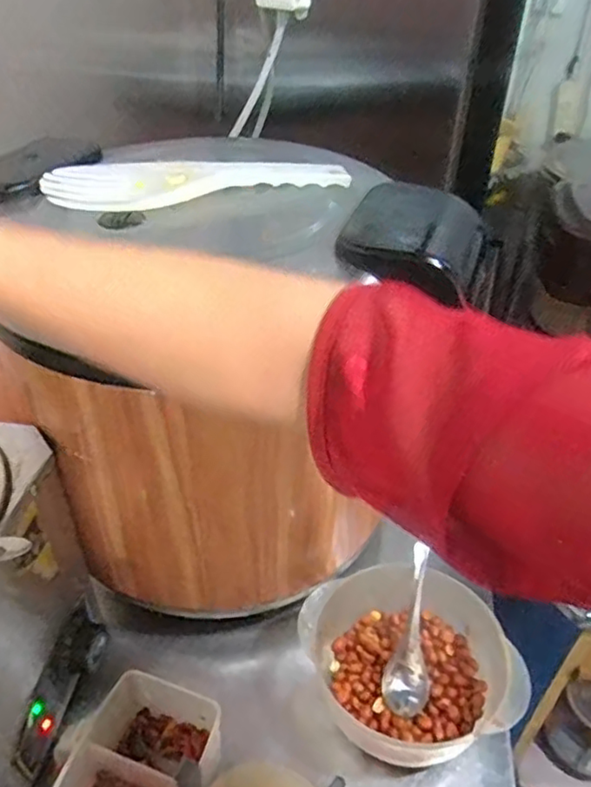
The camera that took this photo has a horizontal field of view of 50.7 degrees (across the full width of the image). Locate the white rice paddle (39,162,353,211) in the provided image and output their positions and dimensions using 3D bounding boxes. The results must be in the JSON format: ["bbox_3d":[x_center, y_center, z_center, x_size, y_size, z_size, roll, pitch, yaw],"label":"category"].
[{"bbox_3d":[-0.081,-0.181,0.530,0.245,0.021,0.081,-7,39,-13],"label":"white rice paddle"}]

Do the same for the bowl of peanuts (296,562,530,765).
[{"bbox_3d":[0.097,0.241,0.542,0.148,0.088,0.153,2,37,-2],"label":"bowl of peanuts"}]

